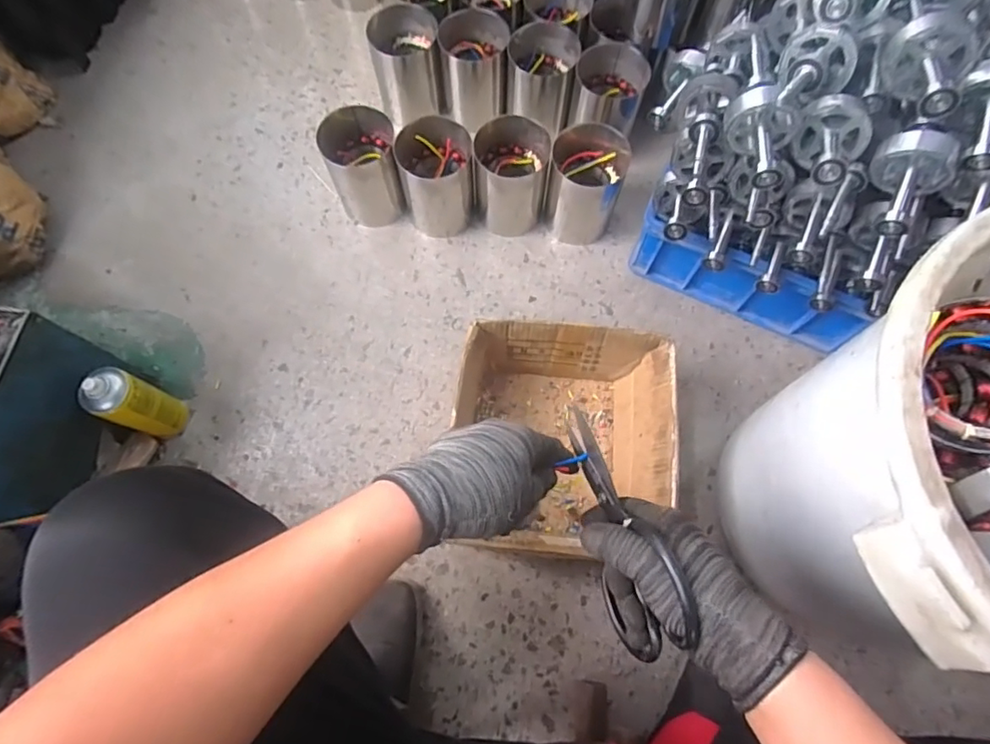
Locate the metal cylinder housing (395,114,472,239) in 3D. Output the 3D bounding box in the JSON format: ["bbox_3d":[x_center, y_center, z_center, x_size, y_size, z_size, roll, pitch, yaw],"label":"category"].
[{"bbox_3d":[-0.096,-0.325,0.916,0.117,0.150,0.122,0,71,0],"label":"metal cylinder housing"}]

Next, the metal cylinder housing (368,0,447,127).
[{"bbox_3d":[-0.159,-0.560,0.998,0.120,0.161,0.100,-4,71,-1],"label":"metal cylinder housing"}]

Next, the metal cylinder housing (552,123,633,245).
[{"bbox_3d":[0.149,-0.310,0.902,0.116,0.170,0.113,14,72,5],"label":"metal cylinder housing"}]

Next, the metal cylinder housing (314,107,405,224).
[{"bbox_3d":[-0.220,-0.346,0.921,0.116,0.146,0.126,0,71,0],"label":"metal cylinder housing"}]

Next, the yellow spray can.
[{"bbox_3d":[-0.506,0.047,0.766,0.057,0.185,0.062,0,71,0],"label":"yellow spray can"}]

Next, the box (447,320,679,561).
[{"bbox_3d":[0.096,0.098,0.771,0.275,0.150,0.299,3,71,1],"label":"box"}]

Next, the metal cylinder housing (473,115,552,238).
[{"bbox_3d":[0.028,-0.328,0.917,0.119,0.152,0.126,0,71,0],"label":"metal cylinder housing"}]

